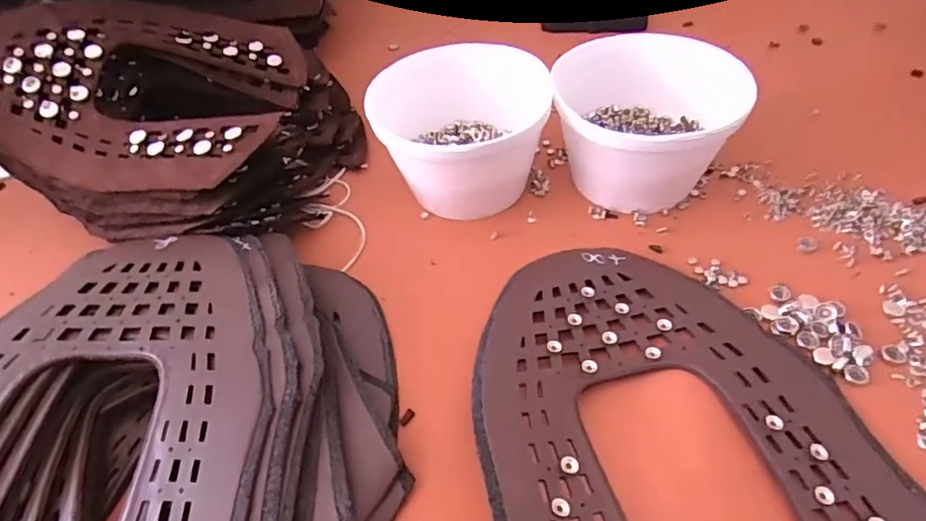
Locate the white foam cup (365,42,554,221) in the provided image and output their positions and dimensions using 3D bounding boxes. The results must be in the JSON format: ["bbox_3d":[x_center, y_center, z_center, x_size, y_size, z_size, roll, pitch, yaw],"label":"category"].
[{"bbox_3d":[-0.002,-0.090,0.408,0.113,0.081,0.110,-4,47,4],"label":"white foam cup"}]

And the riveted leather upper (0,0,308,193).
[{"bbox_3d":[-0.233,-0.149,0.433,0.235,0.077,0.209,14,50,19],"label":"riveted leather upper"}]

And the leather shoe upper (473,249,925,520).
[{"bbox_3d":[0.103,0.073,0.278,0.191,0.035,0.228,-11,47,-3],"label":"leather shoe upper"}]

